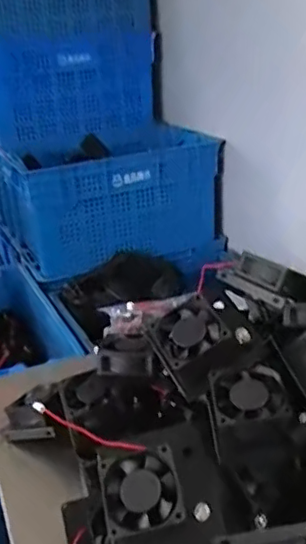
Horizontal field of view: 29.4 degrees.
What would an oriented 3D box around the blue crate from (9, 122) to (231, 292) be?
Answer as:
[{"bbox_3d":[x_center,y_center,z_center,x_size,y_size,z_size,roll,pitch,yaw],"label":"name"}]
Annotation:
[{"bbox_3d":[-0.110,-0.190,1.660,0.536,0.355,0.352,-12,24,-18],"label":"blue crate"}]

